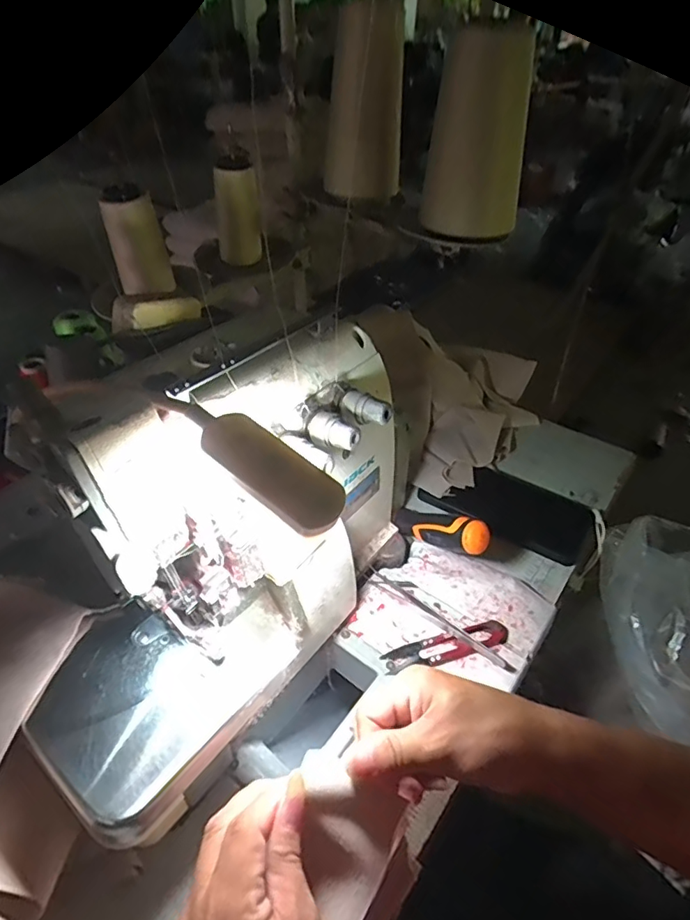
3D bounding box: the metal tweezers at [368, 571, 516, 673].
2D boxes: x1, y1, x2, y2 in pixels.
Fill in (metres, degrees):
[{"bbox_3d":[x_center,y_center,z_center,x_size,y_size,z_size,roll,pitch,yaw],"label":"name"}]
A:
[{"bbox_3d":[0.080,0.133,0.440,0.137,0.009,0.015,30,48,28],"label":"metal tweezers"}]

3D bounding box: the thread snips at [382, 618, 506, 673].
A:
[{"bbox_3d":[0.083,0.151,0.423,0.105,0.007,0.023,-11,43,-15],"label":"thread snips"}]

